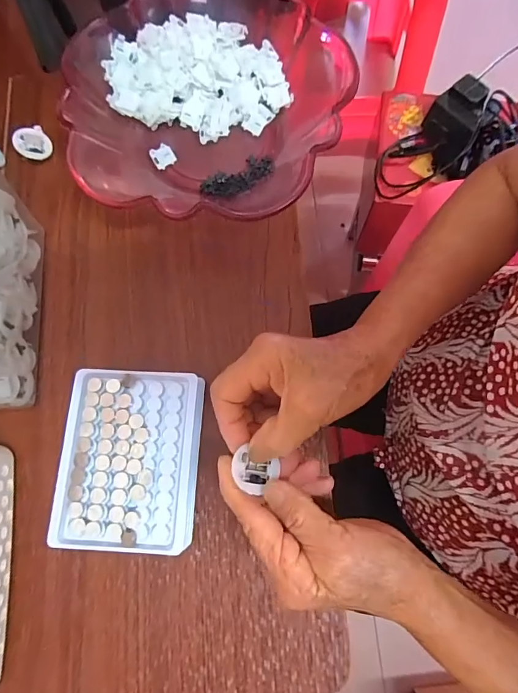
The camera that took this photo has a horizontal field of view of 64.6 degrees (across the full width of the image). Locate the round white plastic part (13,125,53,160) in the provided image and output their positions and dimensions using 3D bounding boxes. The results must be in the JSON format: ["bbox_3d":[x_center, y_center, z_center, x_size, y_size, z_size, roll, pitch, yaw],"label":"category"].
[{"bbox_3d":[-0.219,-0.196,0.398,0.033,0.008,0.033,7,75,-28],"label":"round white plastic part"}]

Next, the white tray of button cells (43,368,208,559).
[{"bbox_3d":[-0.099,0.087,0.324,0.103,0.037,0.129,2,75,2],"label":"white tray of button cells"}]

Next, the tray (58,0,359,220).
[{"bbox_3d":[-0.048,-0.214,0.374,0.233,0.059,0.239,15,76,5],"label":"tray"}]

